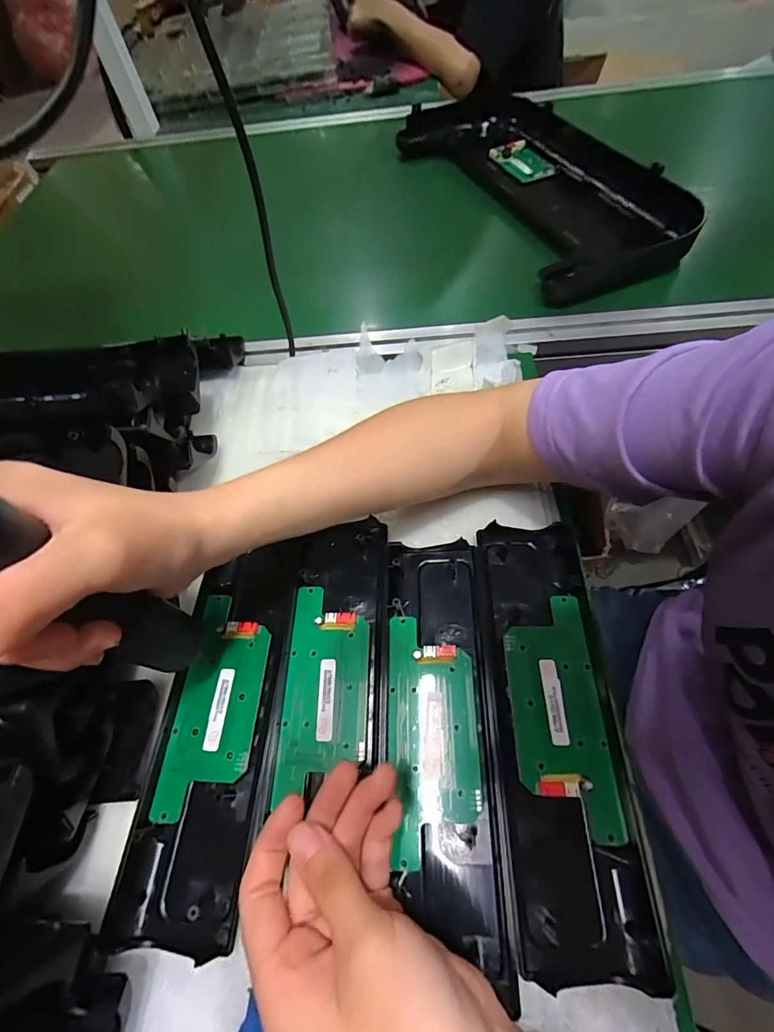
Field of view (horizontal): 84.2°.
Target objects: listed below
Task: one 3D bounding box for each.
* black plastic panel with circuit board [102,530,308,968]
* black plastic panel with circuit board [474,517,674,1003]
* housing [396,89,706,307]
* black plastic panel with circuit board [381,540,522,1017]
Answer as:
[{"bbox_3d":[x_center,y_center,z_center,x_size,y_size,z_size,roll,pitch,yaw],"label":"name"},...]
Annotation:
[{"bbox_3d":[-0.108,0.125,0.282,0.072,0.019,0.232,1,59,5],"label":"black plastic panel with circuit board"},{"bbox_3d":[0.102,0.115,0.267,0.066,0.013,0.245,-1,59,4],"label":"black plastic panel with circuit board"},{"bbox_3d":[0.194,-0.458,0.584,0.191,0.056,0.491,-21,61,-6],"label":"housing"},{"bbox_3d":[0.032,0.123,0.267,0.067,0.014,0.232,-2,59,4],"label":"black plastic panel with circuit board"}]

